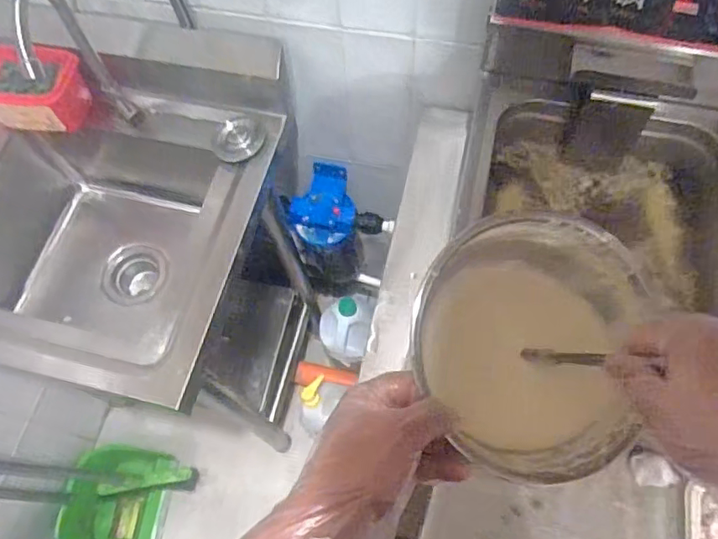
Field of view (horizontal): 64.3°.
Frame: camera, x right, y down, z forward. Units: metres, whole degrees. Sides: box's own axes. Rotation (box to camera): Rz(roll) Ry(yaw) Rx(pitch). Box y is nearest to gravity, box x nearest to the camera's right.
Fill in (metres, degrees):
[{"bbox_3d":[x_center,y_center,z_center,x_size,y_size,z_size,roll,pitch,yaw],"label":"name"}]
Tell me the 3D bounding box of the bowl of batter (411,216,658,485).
[{"bbox_3d":[0.138,0.050,0.457,0.188,0.090,0.188,1,84,-5],"label":"bowl of batter"}]

